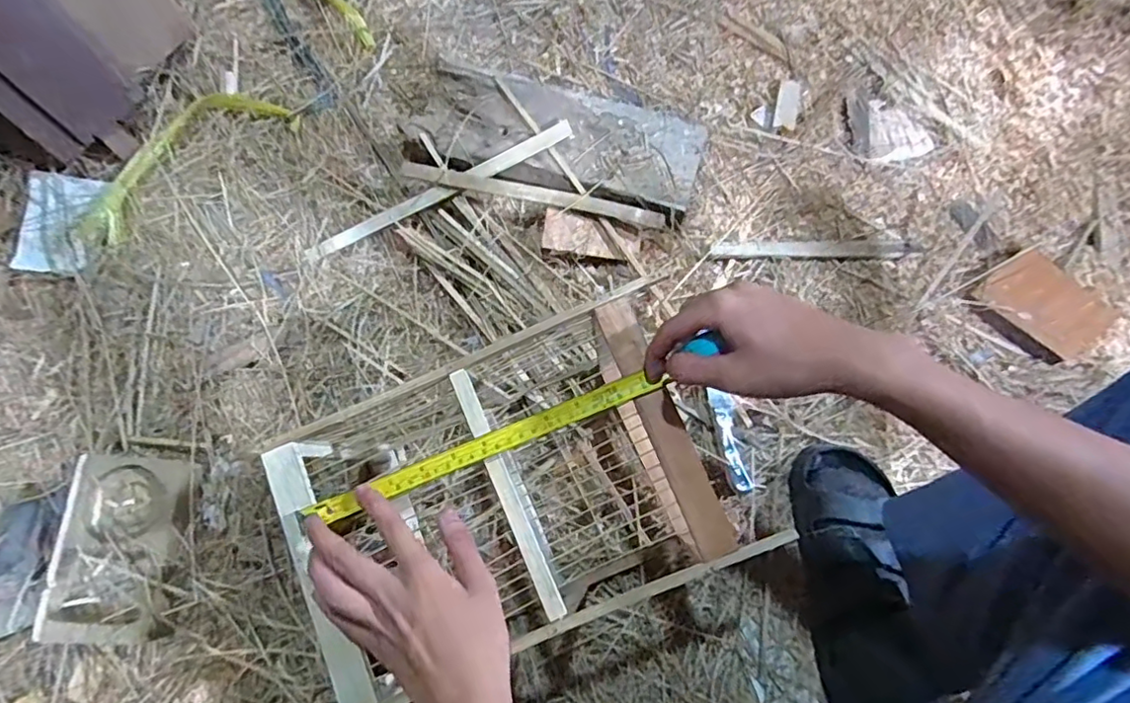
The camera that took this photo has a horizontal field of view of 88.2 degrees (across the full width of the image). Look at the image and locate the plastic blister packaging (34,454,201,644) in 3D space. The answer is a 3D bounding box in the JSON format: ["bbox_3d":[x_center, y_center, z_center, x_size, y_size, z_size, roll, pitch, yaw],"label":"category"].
[{"bbox_3d":[-0.485,0.212,0.640,0.136,0.033,0.197,0,73,-7],"label":"plastic blister packaging"}]

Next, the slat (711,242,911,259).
[{"bbox_3d":[0.311,-0.129,0.734,0.247,0.013,0.020,0,78,2],"label":"slat"}]

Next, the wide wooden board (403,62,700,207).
[{"bbox_3d":[-0.011,-0.271,0.750,0.369,0.044,0.145,13,78,4],"label":"wide wooden board"}]

